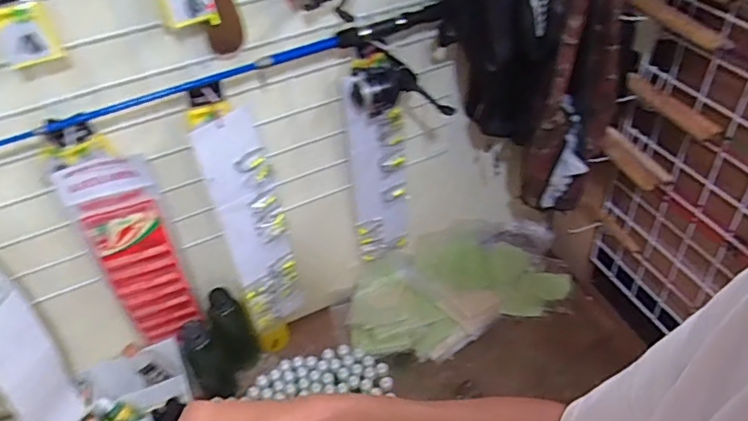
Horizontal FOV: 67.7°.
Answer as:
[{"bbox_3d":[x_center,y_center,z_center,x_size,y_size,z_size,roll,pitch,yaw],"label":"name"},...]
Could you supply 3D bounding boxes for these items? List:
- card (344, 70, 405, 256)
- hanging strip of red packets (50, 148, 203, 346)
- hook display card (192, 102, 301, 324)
[{"bbox_3d":[0.007,-0.062,0.969,0.096,0.376,0.025,-16,43,-11],"label":"card"},{"bbox_3d":[-0.347,0.070,0.840,0.111,0.353,0.030,-24,45,-19],"label":"hanging strip of red packets"},{"bbox_3d":[-0.186,0.034,0.888,0.103,0.411,0.017,-30,43,-27],"label":"hook display card"}]

